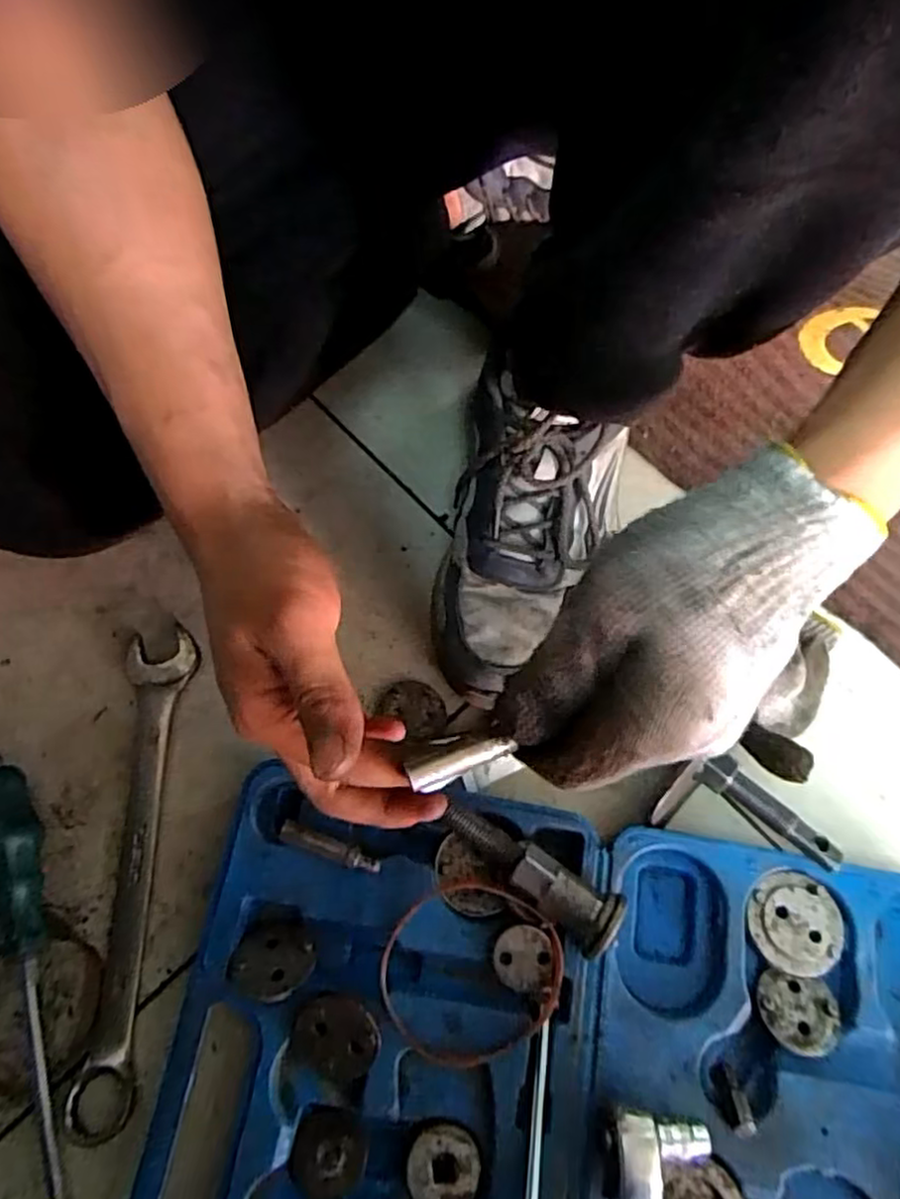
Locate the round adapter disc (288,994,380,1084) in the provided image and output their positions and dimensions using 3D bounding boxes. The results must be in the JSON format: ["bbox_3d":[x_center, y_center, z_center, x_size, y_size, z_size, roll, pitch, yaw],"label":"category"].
[{"bbox_3d":[-0.054,0.207,0.330,0.041,0.009,0.041,1,94,10],"label":"round adapter disc"}]

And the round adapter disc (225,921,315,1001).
[{"bbox_3d":[-0.089,0.182,0.349,0.037,0.004,0.039,5,48,-6],"label":"round adapter disc"}]

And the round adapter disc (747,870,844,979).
[{"bbox_3d":[0.185,0.172,0.369,0.050,0.004,0.049,1,70,-1],"label":"round adapter disc"}]

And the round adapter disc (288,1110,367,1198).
[{"bbox_3d":[-0.057,0.261,0.325,0.035,0.005,0.032,1,70,-1],"label":"round adapter disc"}]

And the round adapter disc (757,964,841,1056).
[{"bbox_3d":[0.180,0.213,0.357,0.040,0.004,0.036,10,53,10],"label":"round adapter disc"}]

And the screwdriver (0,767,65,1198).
[{"bbox_3d":[-0.207,0.203,0.342,0.023,0.032,0.240,-17,71,-8],"label":"screwdriver"}]

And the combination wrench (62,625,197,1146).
[{"bbox_3d":[-0.171,0.141,0.381,0.039,0.010,0.252,-2,70,-2],"label":"combination wrench"}]

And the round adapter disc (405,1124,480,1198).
[{"bbox_3d":[-0.003,0.265,0.322,0.033,0.004,0.033,1,70,-1],"label":"round adapter disc"}]

